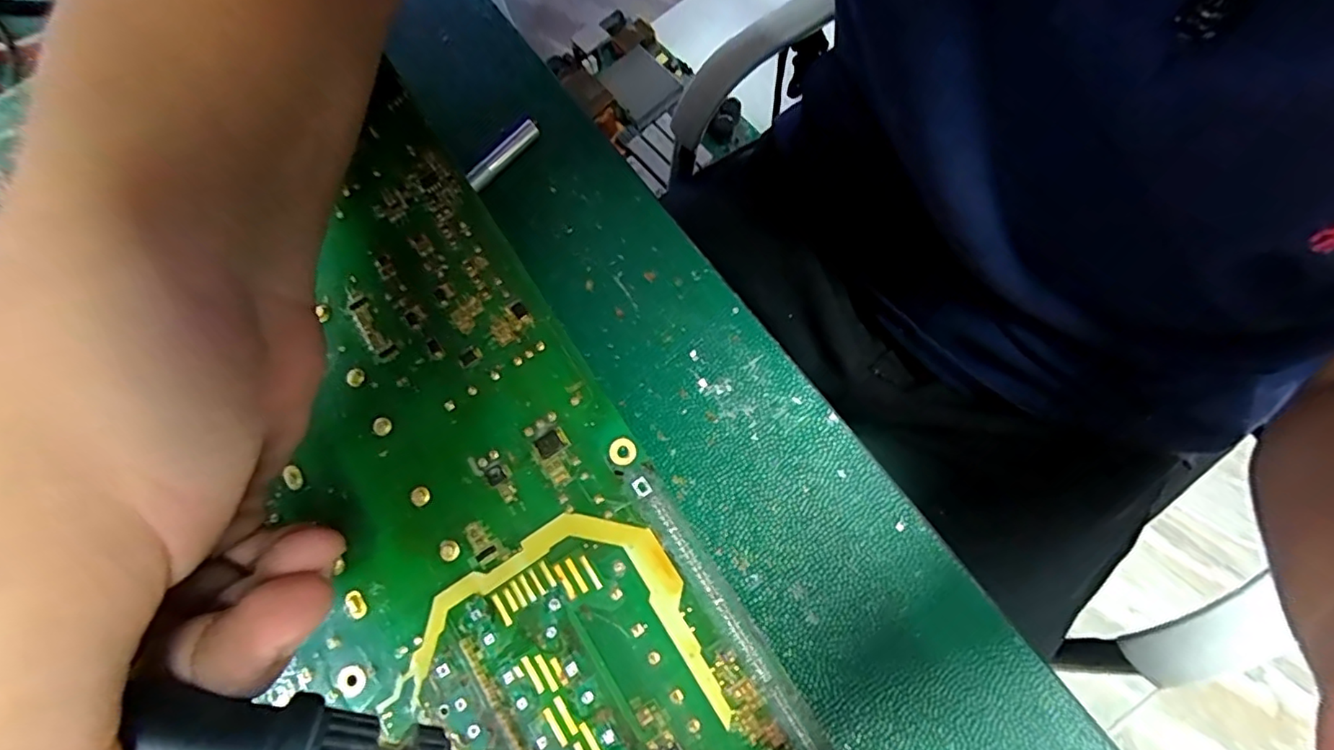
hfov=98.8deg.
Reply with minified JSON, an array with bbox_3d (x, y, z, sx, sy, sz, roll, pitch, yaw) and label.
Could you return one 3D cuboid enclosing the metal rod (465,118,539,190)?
[{"bbox_3d":[-0.067,-0.090,0.232,0.006,0.007,0.036,42,82,15],"label":"metal rod"}]

